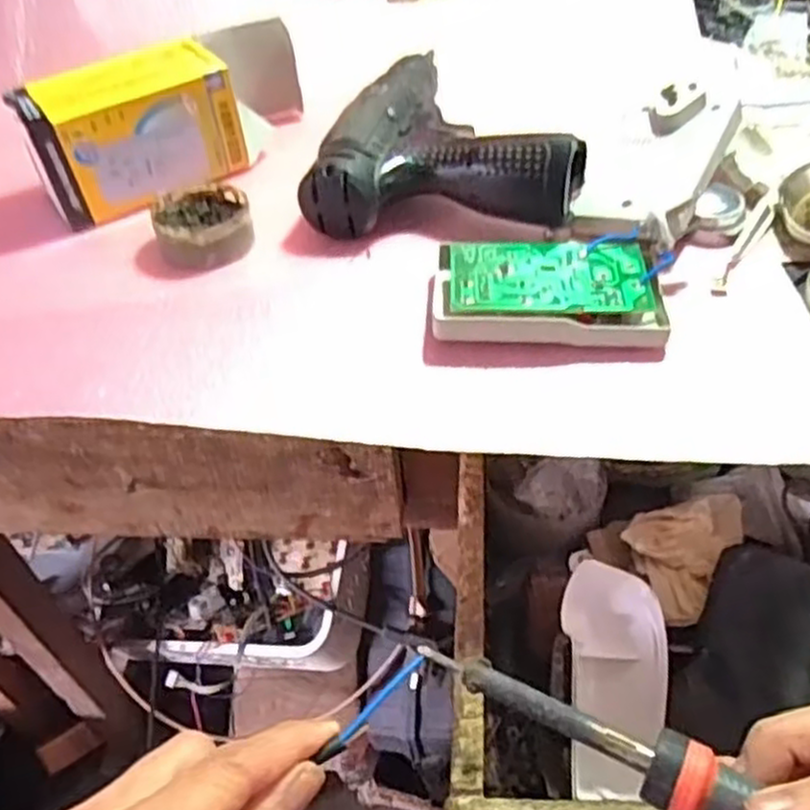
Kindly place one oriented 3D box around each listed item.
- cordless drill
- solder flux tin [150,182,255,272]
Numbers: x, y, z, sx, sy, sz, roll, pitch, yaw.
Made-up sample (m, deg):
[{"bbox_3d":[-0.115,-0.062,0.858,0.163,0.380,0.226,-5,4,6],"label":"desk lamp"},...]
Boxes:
[{"bbox_3d":[0.033,-0.170,0.459,0.150,0.042,0.173,7,48,8],"label":"cordless drill"},{"bbox_3d":[-0.115,-0.105,0.431,0.053,0.021,0.061,-11,48,-8],"label":"solder flux tin"}]

